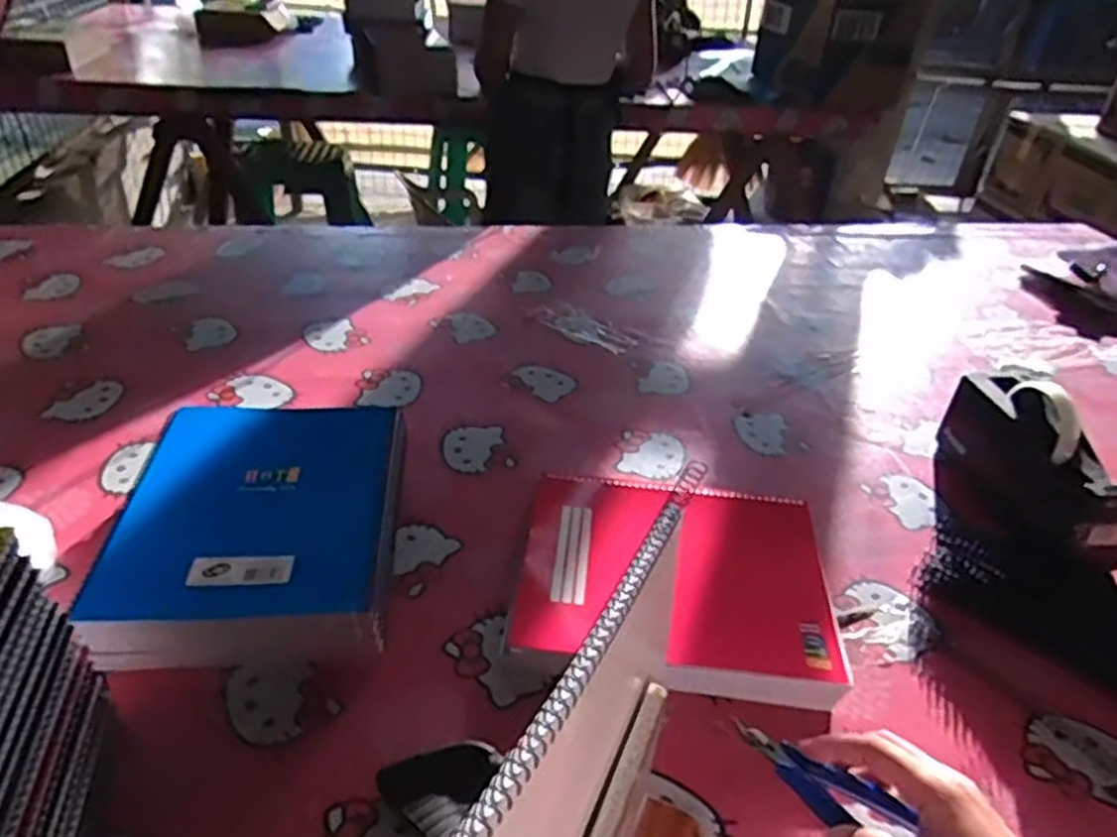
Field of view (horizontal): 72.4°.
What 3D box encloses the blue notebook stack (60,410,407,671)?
[{"bbox_3d":[-0.241,0.088,0.639,0.207,0.071,0.241,0,35,-6],"label":"blue notebook stack"}]

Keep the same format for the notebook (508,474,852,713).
[{"bbox_3d":[0.096,0.130,0.639,0.253,0.042,0.207,7,35,4],"label":"notebook"}]

